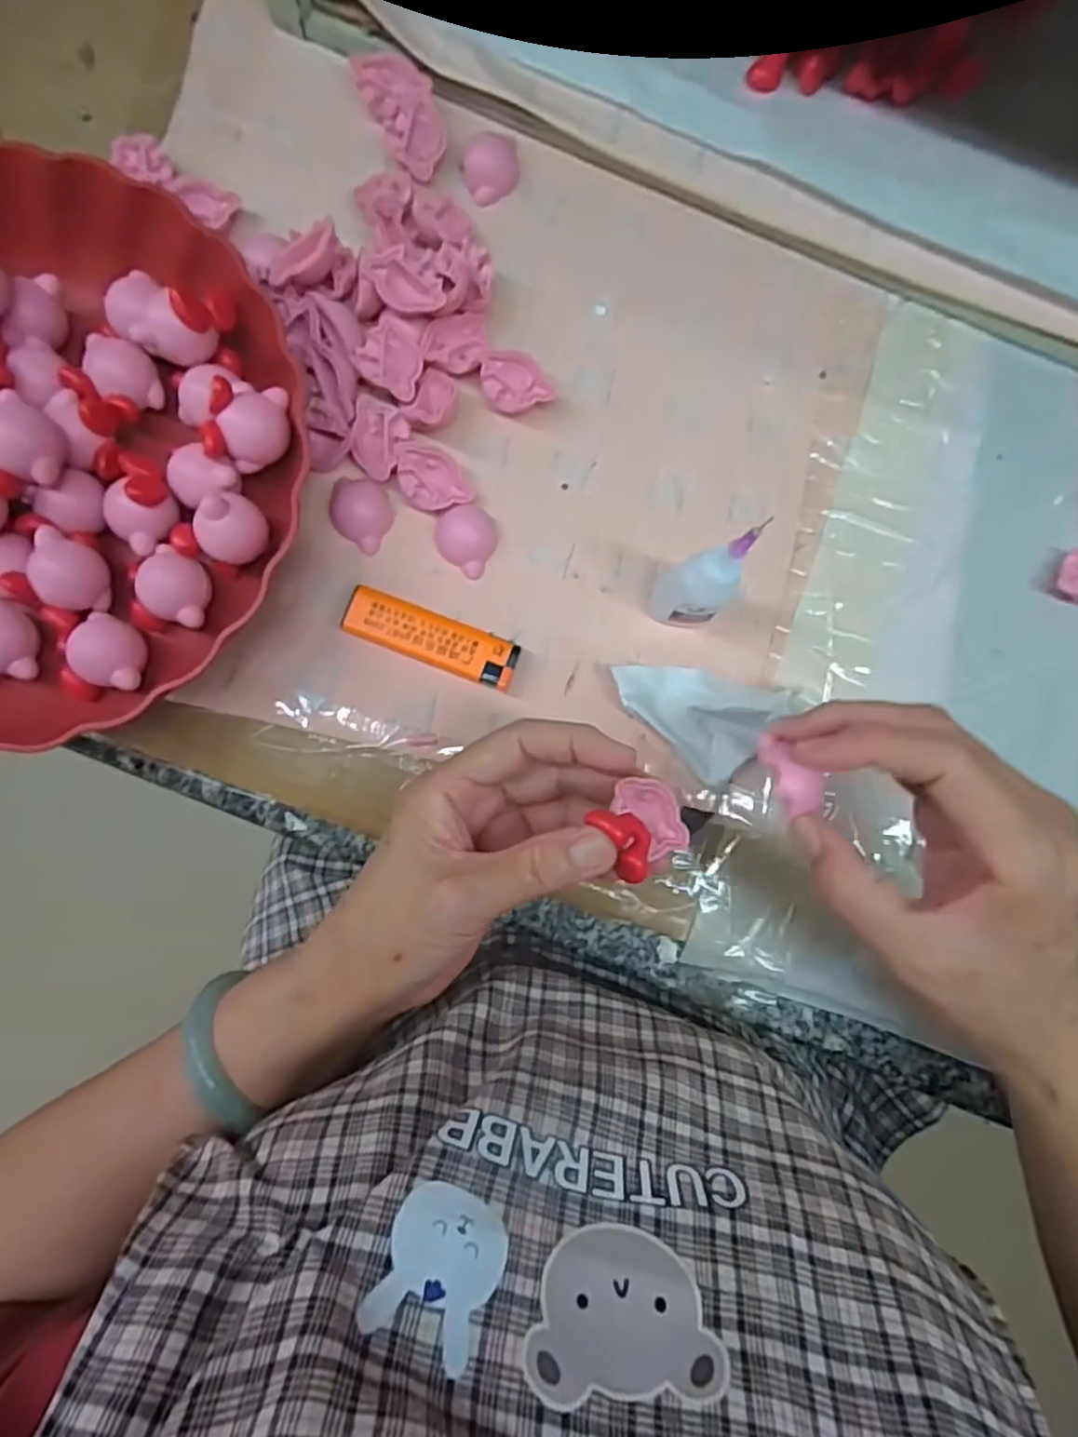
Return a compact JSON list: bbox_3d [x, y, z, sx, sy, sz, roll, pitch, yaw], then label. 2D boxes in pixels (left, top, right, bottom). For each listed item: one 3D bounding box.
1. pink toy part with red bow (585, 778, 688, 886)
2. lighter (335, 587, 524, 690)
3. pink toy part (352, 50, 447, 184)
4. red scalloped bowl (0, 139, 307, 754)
[{"bbox_3d":[0.038,0.040,0.249,0.032,0.021,0.031,-34,88,-3],"label":"pink toy part with red bow"},{"bbox_3d":[-0.049,-0.037,0.312,0.079,0.013,0.023,21,87,0],"label":"lighter"},{"bbox_3d":[-0.064,-0.293,0.327,0.031,0.011,0.064,-28,88,-2],"label":"pink toy part"},{"bbox_3d":[-0.224,-0.115,0.295,0.235,0.064,0.235,0,87,-1],"label":"red scalloped bowl"}]

